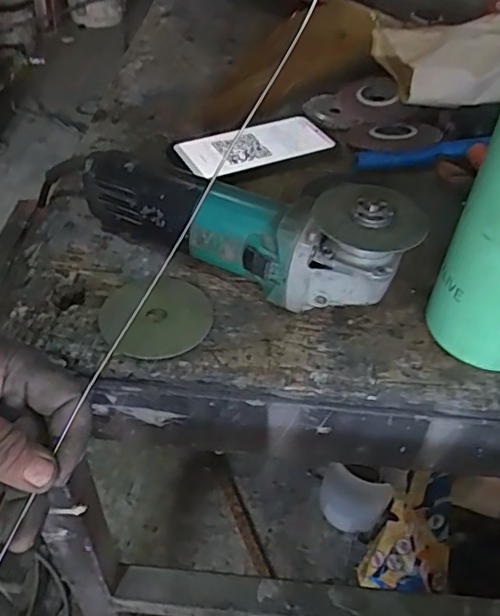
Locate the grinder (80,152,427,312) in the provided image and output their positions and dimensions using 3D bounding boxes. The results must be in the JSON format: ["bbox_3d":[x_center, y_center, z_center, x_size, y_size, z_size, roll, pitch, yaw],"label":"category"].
[{"bbox_3d":[-0.008,-0.070,0.457,0.261,0.100,0.070,25,49,20],"label":"grinder"}]

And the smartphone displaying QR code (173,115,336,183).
[{"bbox_3d":[0.005,-0.169,0.606,0.147,0.014,0.071,-20,48,-15],"label":"smartphone displaying QR code"}]

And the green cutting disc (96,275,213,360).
[{"bbox_3d":[-0.072,0.006,0.448,0.084,0.005,0.082,1,41,-1],"label":"green cutting disc"}]

